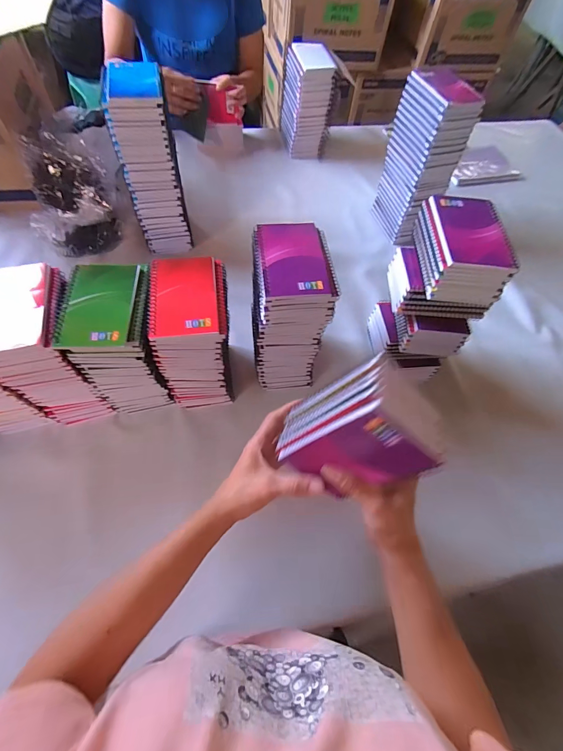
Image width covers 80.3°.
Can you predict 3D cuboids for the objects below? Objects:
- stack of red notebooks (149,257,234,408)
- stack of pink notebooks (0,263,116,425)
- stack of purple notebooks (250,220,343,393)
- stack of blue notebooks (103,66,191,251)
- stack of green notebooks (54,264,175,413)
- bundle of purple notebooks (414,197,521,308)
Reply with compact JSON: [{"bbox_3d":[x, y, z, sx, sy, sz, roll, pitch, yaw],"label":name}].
[{"bbox_3d":[-0.132,-0.052,0.528,0.097,0.225,0.131,-5,62,-7],"label":"stack of red notebooks"},{"bbox_3d":[-0.339,-0.033,0.499,0.120,0.212,0.134,-11,63,-9],"label":"stack of pink notebooks"},{"bbox_3d":[0.005,-0.092,0.536,0.103,0.249,0.132,-5,62,-7],"label":"stack of purple notebooks"},{"bbox_3d":[-0.245,-0.392,0.645,0.102,0.272,0.119,-11,63,-10],"label":"stack of blue notebooks"},{"bbox_3d":[-0.228,-0.044,0.504,0.098,0.204,0.128,-5,62,-7],"label":"stack of green notebooks"},{"bbox_3d":[0.234,-0.164,0.442,0.092,0.071,0.136,2,62,-3],"label":"bundle of purple notebooks"}]

